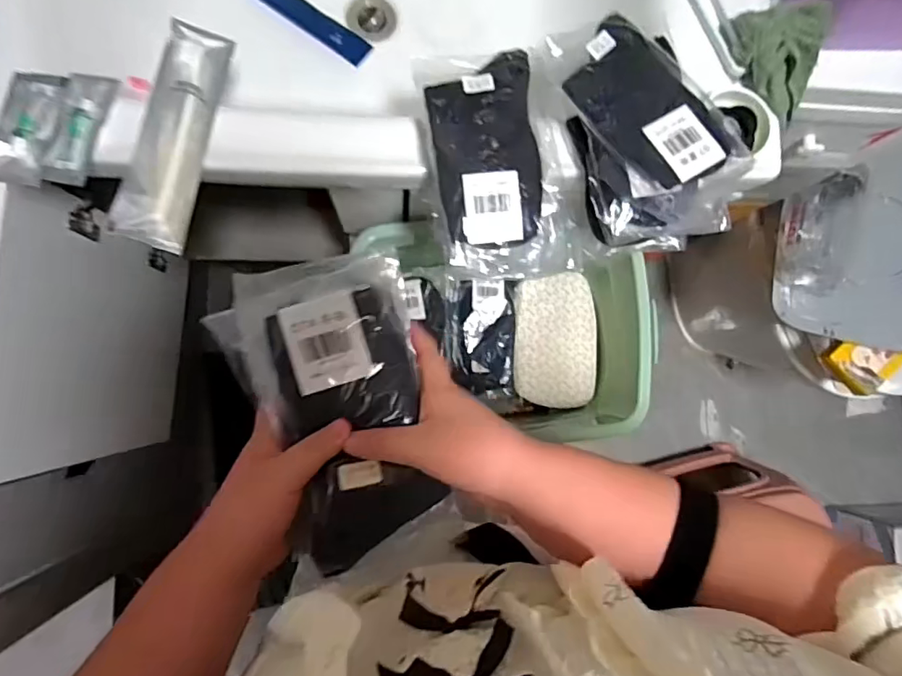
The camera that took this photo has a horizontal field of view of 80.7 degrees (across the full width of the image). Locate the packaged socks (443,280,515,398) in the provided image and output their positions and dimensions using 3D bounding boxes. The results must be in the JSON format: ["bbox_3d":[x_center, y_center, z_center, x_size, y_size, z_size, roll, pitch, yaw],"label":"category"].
[{"bbox_3d":[0.043,-0.002,0.749,0.097,0.027,0.159,0,85,-6],"label":"packaged socks"}]

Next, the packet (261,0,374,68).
[{"bbox_3d":[-0.166,-0.376,0.624,0.159,0.012,0.037,35,82,-2],"label":"packet"}]

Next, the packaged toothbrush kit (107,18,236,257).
[{"bbox_3d":[-0.235,-0.175,0.454,0.052,0.023,0.214,14,69,-28],"label":"packaged toothbrush kit"}]

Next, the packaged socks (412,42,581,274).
[{"bbox_3d":[0.043,-0.149,0.452,0.121,0.038,0.199,-9,86,-7],"label":"packaged socks"}]

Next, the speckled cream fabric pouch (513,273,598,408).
[{"bbox_3d":[0.150,0.002,0.754,0.114,0.038,0.189,1,85,-6],"label":"speckled cream fabric pouch"}]

